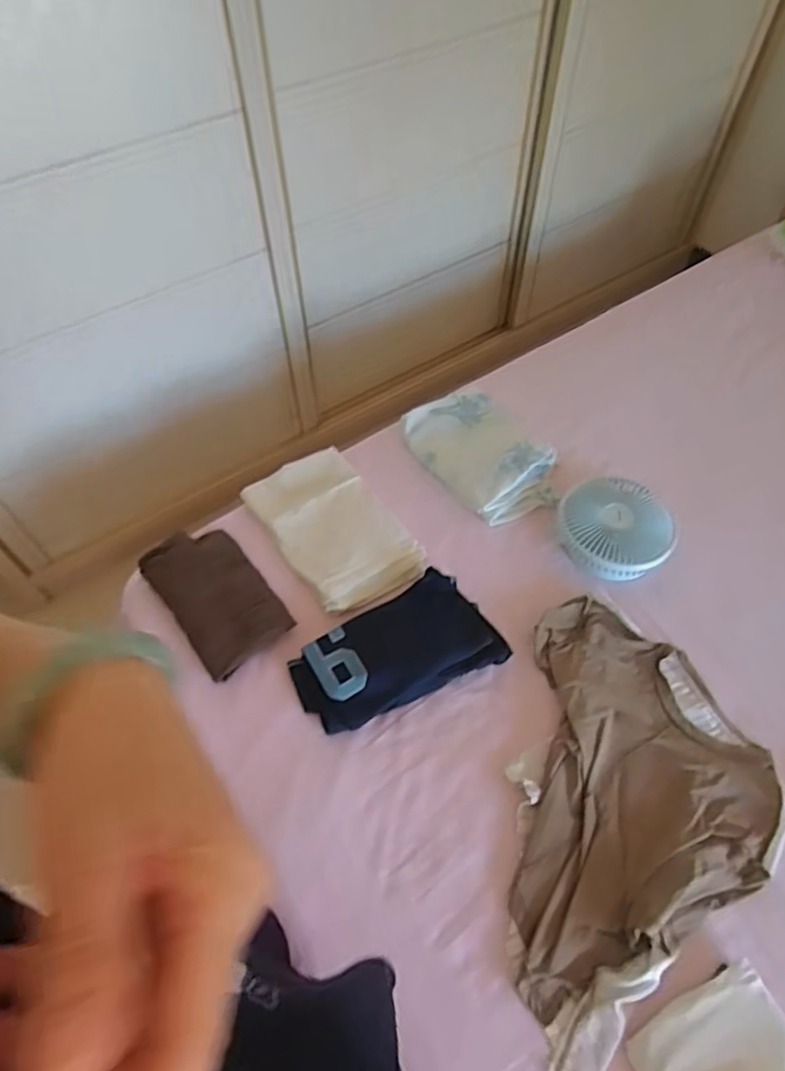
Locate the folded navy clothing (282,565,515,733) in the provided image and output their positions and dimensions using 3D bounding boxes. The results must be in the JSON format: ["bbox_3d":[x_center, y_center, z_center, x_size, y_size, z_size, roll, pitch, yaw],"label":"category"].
[{"bbox_3d":[0.002,0.168,0.931,0.294,0.047,0.155,-23,58,-13],"label":"folded navy clothing"}]

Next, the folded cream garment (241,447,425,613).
[{"bbox_3d":[-0.099,-0.013,1.070,0.180,0.034,0.317,-31,60,-18],"label":"folded cream garment"}]

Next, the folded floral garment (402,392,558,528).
[{"bbox_3d":[0.155,-0.155,1.148,0.186,0.051,0.300,-30,60,-17],"label":"folded floral garment"}]

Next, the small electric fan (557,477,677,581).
[{"bbox_3d":[0.355,-0.019,1.034,0.160,0.063,0.191,-31,60,-18],"label":"small electric fan"}]

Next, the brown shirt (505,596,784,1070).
[{"bbox_3d":[0.315,0.354,0.805,0.319,0.029,0.538,13,57,11],"label":"brown shirt"}]

